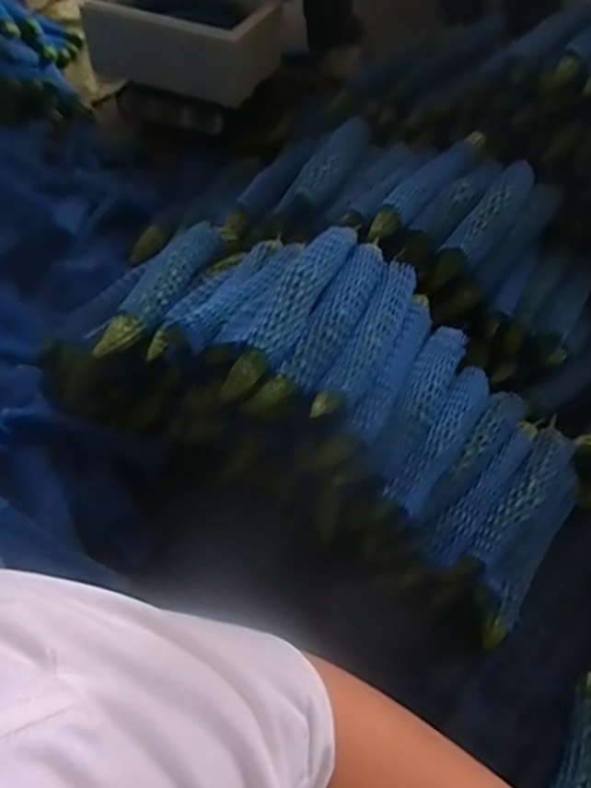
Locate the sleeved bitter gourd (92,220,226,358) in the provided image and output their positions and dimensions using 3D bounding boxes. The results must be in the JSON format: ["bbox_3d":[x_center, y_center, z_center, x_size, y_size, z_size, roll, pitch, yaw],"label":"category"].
[{"bbox_3d":[-0.189,-0.162,0.899,0.061,0.050,0.314,18,54,11],"label":"sleeved bitter gourd"}]

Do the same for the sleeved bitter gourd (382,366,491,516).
[{"bbox_3d":[0.183,0.050,0.751,0.044,0.036,0.227,29,56,19],"label":"sleeved bitter gourd"}]

